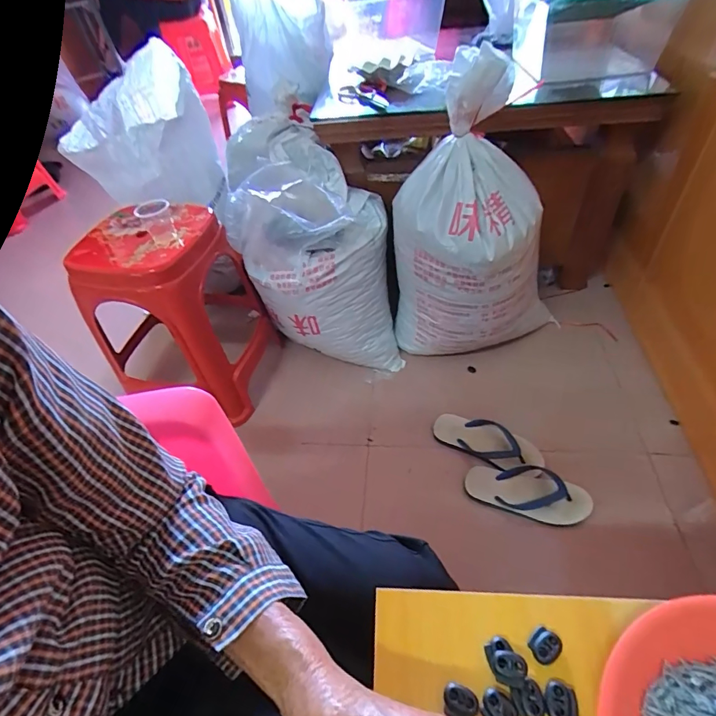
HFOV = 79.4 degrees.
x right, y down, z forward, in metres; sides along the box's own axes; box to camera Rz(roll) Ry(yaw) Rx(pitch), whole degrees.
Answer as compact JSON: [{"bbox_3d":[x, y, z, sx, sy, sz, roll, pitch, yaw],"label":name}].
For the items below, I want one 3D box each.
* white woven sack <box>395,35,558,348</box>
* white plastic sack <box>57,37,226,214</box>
[{"bbox_3d":[0.267,-0.283,0.993,0.313,0.639,0.292,-37,53,-25],"label":"white woven sack"},{"bbox_3d":[-0.520,-0.533,1.059,0.310,0.301,0.273,-20,47,-11],"label":"white plastic sack"}]

